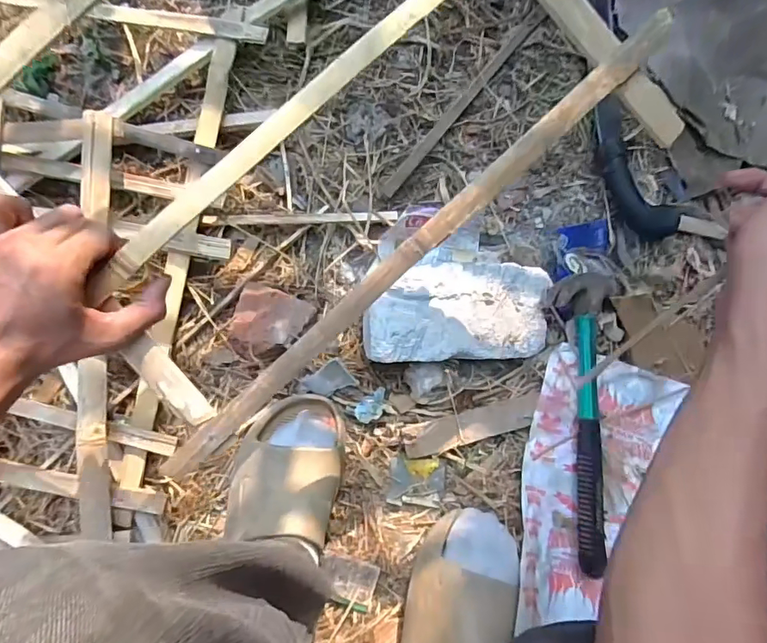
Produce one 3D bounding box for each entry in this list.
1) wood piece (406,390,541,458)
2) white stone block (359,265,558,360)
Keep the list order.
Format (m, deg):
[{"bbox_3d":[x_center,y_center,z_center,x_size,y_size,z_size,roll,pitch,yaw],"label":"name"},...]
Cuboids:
[{"bbox_3d":[0.102,0.117,0.546,0.158,0.015,0.036,-15,84,0],"label":"wood piece"},{"bbox_3d":[0.080,-0.009,0.535,0.198,0.054,0.101,-2,84,1],"label":"white stone block"}]

